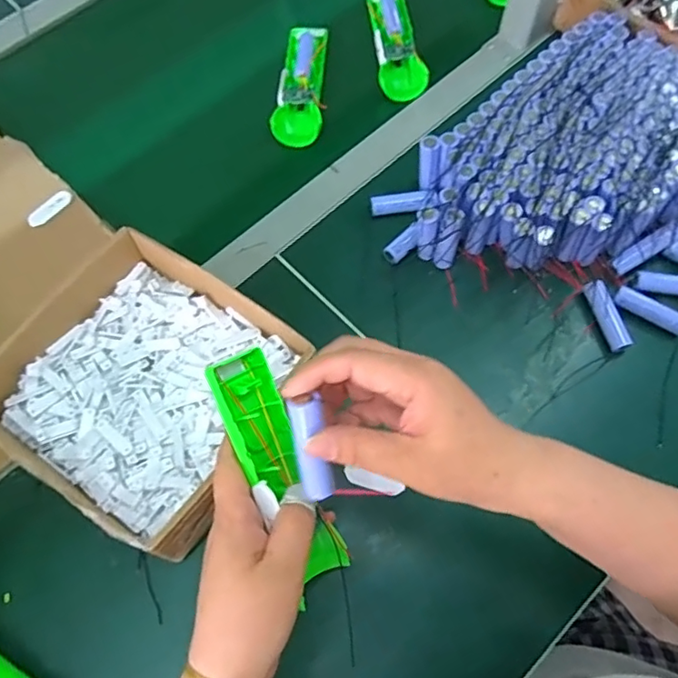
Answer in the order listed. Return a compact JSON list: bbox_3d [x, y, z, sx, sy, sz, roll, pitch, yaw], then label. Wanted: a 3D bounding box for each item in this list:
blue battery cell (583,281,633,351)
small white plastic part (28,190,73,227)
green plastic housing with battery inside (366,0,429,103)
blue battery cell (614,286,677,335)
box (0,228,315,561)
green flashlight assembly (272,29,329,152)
[{"bbox_3d":[0.240,-0.022,0.506,0.020,0.024,0.064,-16,69,-5],"label":"blue battery cell"},{"bbox_3d":[-0.295,-0.135,0.578,0.020,0.004,0.051,36,73,14],"label":"small white plastic part"},{"bbox_3d":[0.063,-0.341,0.645,0.048,0.018,0.161,-7,69,-2],"label":"green plastic housing with battery inside"},{"bbox_3d":[0.281,-0.025,0.510,0.066,0.015,0.018,30,72,12],"label":"blue battery cell"},{"bbox_3d":[-0.159,0.037,0.468,0.215,0.065,0.198,30,71,13],"label":"box"},{"bbox_3d":[-0.039,-0.285,0.624,0.052,0.022,0.158,5,69,3],"label":"green flashlight assembly"}]

